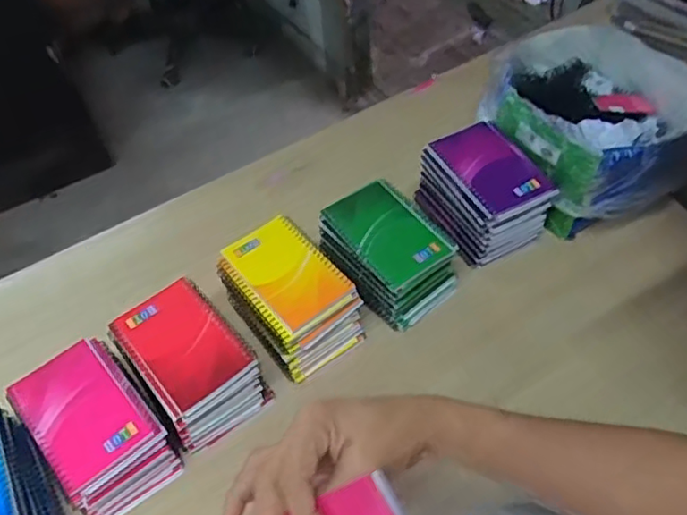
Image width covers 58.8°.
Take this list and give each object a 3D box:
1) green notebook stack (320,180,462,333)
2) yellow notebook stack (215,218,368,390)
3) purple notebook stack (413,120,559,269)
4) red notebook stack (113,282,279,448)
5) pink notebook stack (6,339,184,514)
[{"bbox_3d":[0.046,-0.007,0.668,0.096,0.089,0.140,-35,58,-22],"label":"green notebook stack"},{"bbox_3d":[-0.057,0.042,0.644,0.099,0.085,0.144,-33,57,-21],"label":"yellow notebook stack"},{"bbox_3d":[0.164,-0.074,0.713,0.101,0.098,0.126,-24,54,-15],"label":"purple notebook stack"},{"bbox_3d":[-0.150,0.103,0.604,0.098,0.086,0.140,-34,58,-21],"label":"red notebook stack"},{"bbox_3d":[-0.228,0.156,0.565,0.094,0.074,0.140,-34,58,-22],"label":"pink notebook stack"}]

